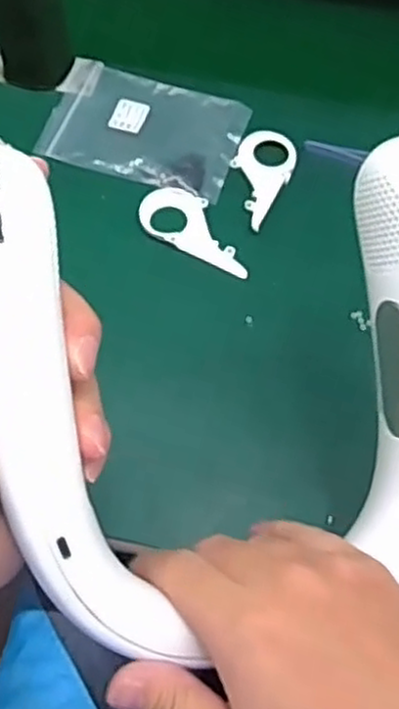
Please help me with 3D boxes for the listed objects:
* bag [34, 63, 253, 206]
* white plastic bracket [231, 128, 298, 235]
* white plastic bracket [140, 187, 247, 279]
[{"bbox_3d":[-0.042,-0.180,0.583,0.150,0.009,0.105,19,64,7],"label":"bag"},{"bbox_3d":[0.044,-0.138,0.562,0.046,0.004,0.092,24,65,9],"label":"white plastic bracket"},{"bbox_3d":[0.000,-0.093,0.540,0.092,0.004,0.048,24,65,10],"label":"white plastic bracket"}]

